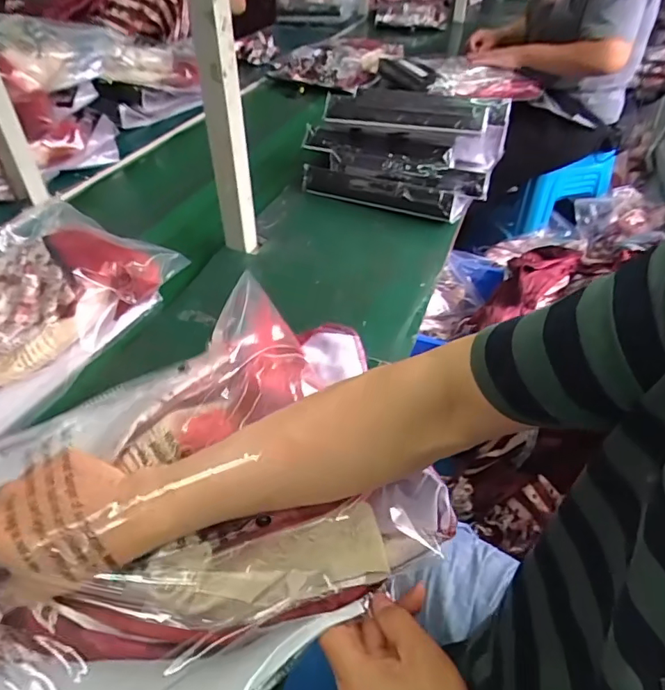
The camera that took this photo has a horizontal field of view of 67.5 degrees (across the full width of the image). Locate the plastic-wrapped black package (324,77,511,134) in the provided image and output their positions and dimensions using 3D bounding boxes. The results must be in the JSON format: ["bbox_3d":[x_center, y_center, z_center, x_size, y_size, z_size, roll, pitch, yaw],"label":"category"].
[{"bbox_3d":[0.153,-0.432,0.915,0.326,0.060,0.084,15,42,13],"label":"plastic-wrapped black package"}]

